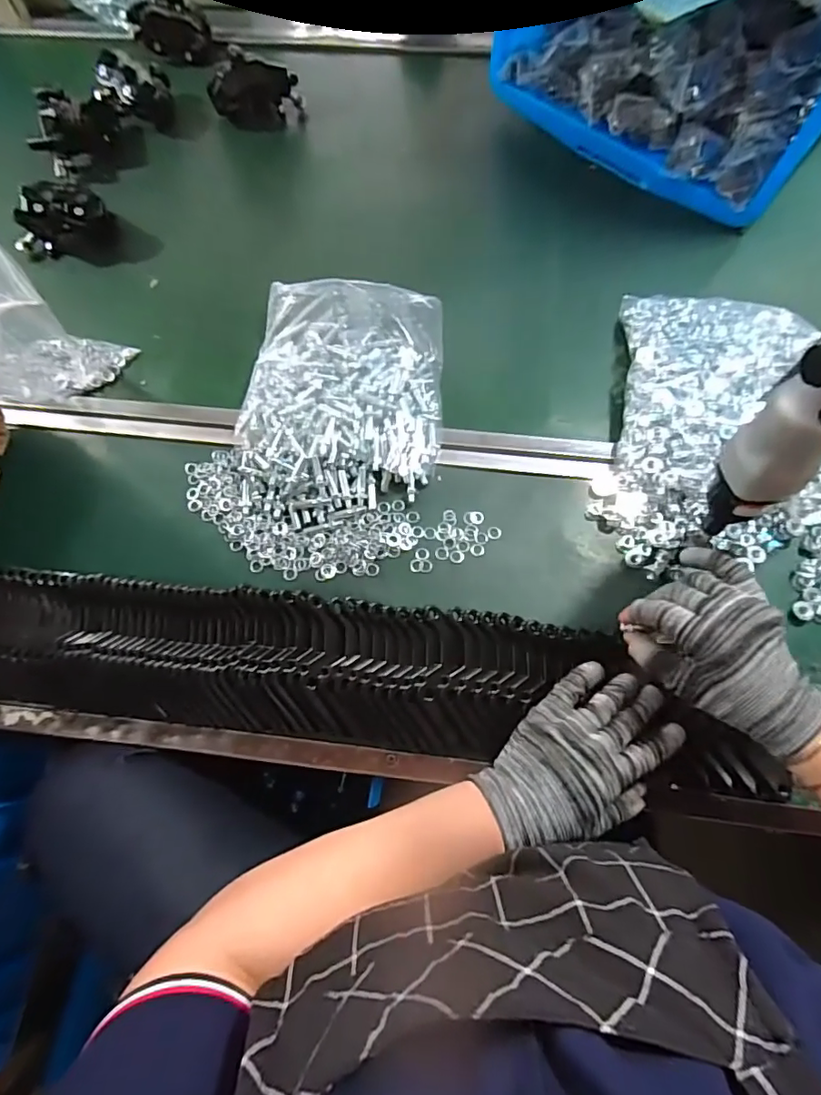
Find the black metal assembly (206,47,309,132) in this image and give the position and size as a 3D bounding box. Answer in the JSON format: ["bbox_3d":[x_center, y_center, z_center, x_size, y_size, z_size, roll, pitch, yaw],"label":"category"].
[{"bbox_3d":[-0.199,-0.583,0.679,0.118,0.069,0.043,-13,70,-3],"label":"black metal assembly"}]

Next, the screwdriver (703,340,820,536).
[{"bbox_3d":[0.238,-0.080,0.306,0.052,0.220,0.043,41,76,15],"label":"screwdriver"}]

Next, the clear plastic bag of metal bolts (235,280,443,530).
[{"bbox_3d":[-0.067,-0.144,0.519,0.193,0.053,0.247,5,70,4],"label":"clear plastic bag of metal bolts"}]

